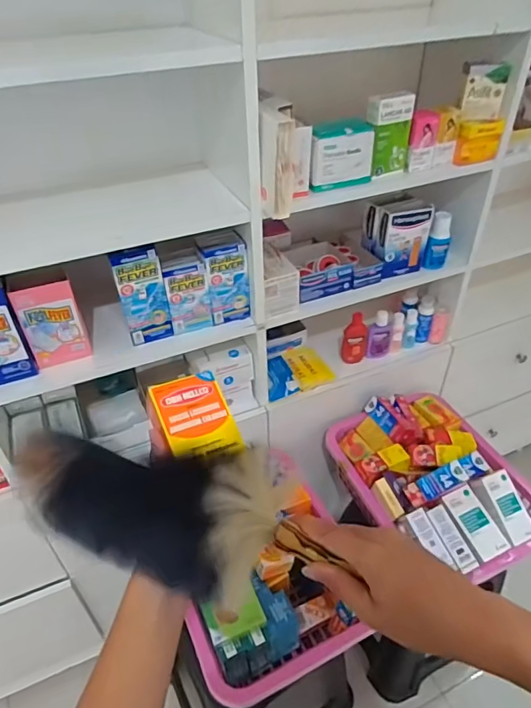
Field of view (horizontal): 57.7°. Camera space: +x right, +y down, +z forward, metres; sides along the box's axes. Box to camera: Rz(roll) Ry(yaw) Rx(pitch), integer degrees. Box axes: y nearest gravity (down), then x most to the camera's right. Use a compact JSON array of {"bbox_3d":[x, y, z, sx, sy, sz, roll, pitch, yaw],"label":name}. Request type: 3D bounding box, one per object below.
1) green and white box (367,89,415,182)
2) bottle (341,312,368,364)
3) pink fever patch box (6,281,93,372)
[{"bbox_3d":[0.204,-0.364,0.803,0.076,0.123,0.033,-20,42,-21],"label":"green and white box"},{"bbox_3d":[0.201,-0.034,1.077,0.053,0.118,0.030,6,40,10],"label":"bottle"},{"bbox_3d":[-0.340,-0.044,0.775,0.087,0.138,0.022,-18,41,-18],"label":"pink fever patch box"}]

